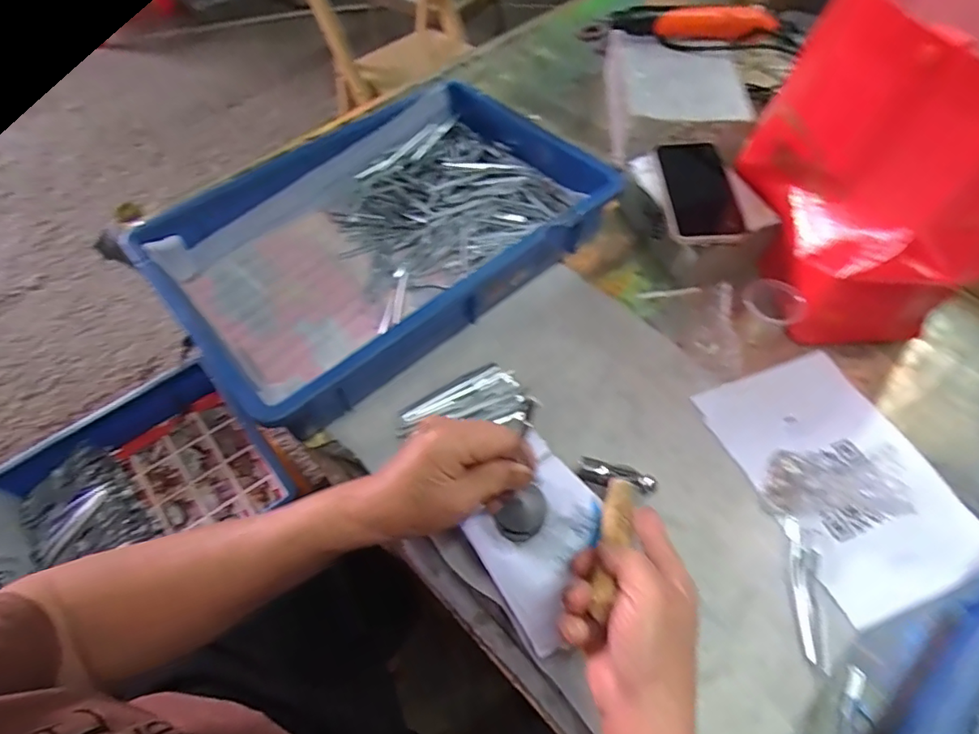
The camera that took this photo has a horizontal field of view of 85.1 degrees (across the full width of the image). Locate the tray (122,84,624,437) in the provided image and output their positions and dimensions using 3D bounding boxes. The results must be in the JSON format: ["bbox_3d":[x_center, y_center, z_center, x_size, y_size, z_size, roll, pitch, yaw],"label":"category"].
[{"bbox_3d":[-0.105,-0.141,0.575,0.435,0.078,0.283,-38,64,-22],"label":"tray"}]

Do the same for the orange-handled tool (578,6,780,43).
[{"bbox_3d":[0.240,-0.434,0.679,0.237,0.049,0.030,6,57,4],"label":"orange-handled tool"}]

